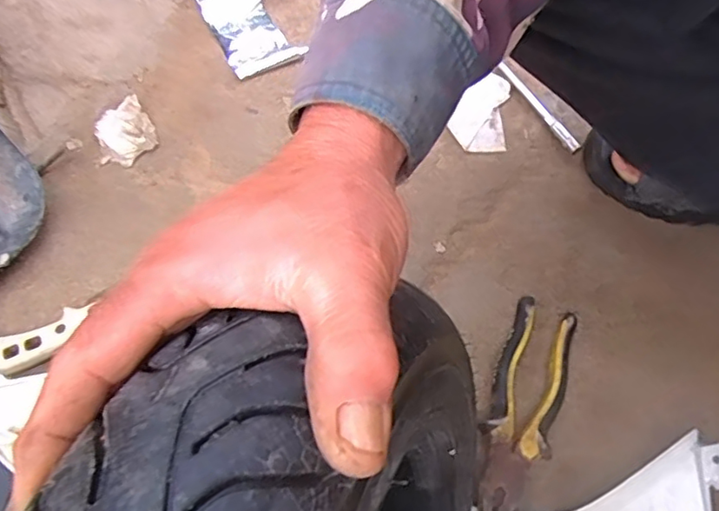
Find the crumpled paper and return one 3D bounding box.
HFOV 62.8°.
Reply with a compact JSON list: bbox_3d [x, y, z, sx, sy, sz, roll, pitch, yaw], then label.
[{"bbox_3d":[-0.242,-0.126,0.602,0.056,0.019,0.061,-29,64,-11],"label":"crumpled paper"}]

